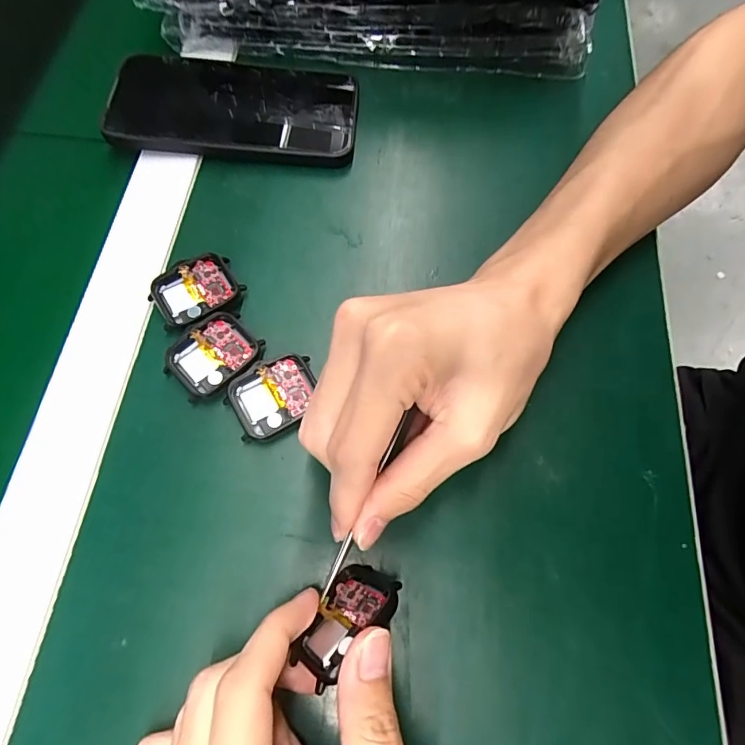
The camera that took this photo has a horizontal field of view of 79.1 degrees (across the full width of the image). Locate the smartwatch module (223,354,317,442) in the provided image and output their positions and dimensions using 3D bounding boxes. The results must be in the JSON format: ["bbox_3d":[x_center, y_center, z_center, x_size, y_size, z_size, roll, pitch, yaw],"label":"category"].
[{"bbox_3d":[-0.051,0.012,0.237,0.046,0.009,0.037,-32,73,-12],"label":"smartwatch module"}]

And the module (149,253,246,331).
[{"bbox_3d":[-0.101,-0.047,0.257,0.046,0.007,0.037,-36,74,-13],"label":"module"}]

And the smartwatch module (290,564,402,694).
[{"bbox_3d":[-0.012,0.103,0.189,0.048,0.035,0.005,-41,113,-30],"label":"smartwatch module"}]

